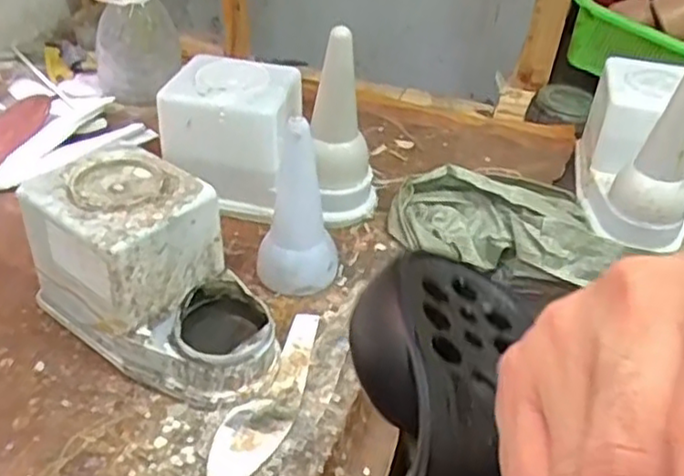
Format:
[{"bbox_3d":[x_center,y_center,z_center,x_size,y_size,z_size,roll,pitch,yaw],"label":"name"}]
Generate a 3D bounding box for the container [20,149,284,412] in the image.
[{"bbox_3d":[-0.133,0.027,0.518,0.193,0.116,0.100,26,42,23],"label":"container"}]

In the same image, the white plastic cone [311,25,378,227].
[{"bbox_3d":[0.002,-0.092,0.634,0.069,0.170,0.060,11,38,6],"label":"white plastic cone"}]

